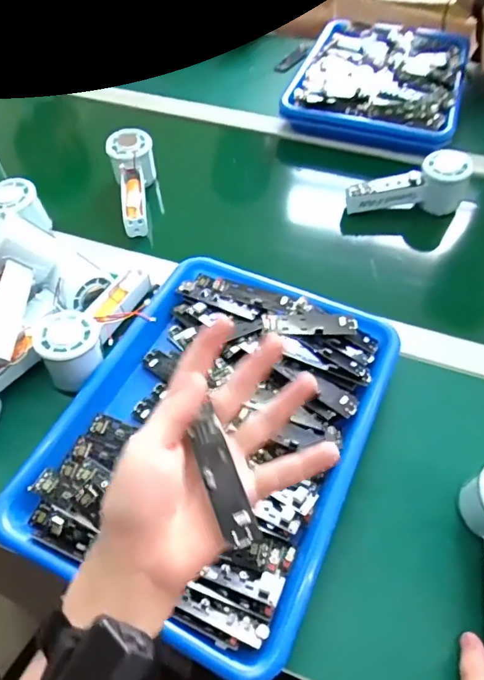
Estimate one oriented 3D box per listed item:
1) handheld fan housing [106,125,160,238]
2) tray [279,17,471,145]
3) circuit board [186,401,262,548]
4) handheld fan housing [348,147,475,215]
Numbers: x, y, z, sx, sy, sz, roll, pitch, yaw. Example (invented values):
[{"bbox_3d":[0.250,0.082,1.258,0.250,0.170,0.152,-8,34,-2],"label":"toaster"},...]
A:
[{"bbox_3d":[-0.141,-0.203,0.633,0.058,0.050,0.155,-6,70,-5],"label":"handheld fan housing"},{"bbox_3d":[0.218,-0.419,0.764,0.250,0.040,0.344,17,55,12],"label":"tray"},{"bbox_3d":[-0.012,0.081,0.288,0.022,0.005,0.080,-6,60,-33],"label":"circuit board"},{"bbox_3d":[0.209,-0.191,0.618,0.147,0.063,0.044,-10,53,10],"label":"handheld fan housing"}]

